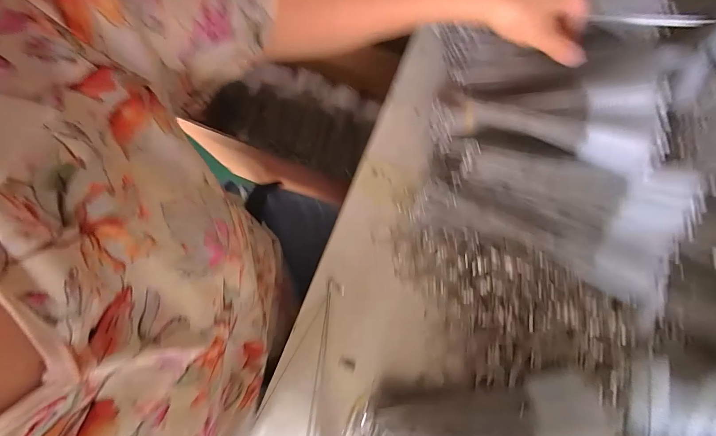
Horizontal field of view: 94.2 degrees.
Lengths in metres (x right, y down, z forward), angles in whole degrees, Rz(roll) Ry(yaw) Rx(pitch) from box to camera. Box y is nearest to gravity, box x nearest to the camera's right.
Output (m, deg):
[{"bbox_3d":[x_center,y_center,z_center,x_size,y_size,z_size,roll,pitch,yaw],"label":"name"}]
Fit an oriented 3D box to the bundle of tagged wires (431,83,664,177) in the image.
[{"bbox_3d":[0.178,-0.095,0.331,0.197,0.027,0.072,11,78,22],"label":"bundle of tagged wires"}]

